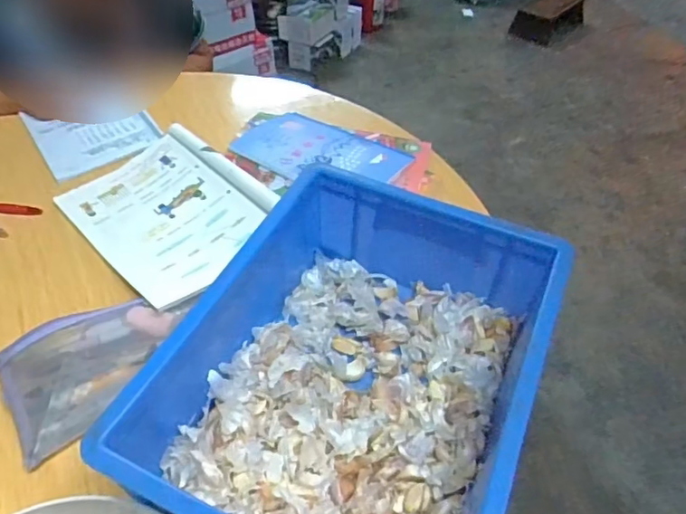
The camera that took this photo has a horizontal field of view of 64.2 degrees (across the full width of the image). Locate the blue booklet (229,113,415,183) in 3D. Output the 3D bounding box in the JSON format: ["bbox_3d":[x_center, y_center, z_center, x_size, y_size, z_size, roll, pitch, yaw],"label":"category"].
[{"bbox_3d":[-0.030,-0.141,0.733,0.219,0.009,0.129,21,47,19],"label":"blue booklet"}]

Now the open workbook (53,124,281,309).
[{"bbox_3d":[-0.206,-0.061,0.663,0.189,0.034,0.253,-33,54,-31],"label":"open workbook"}]

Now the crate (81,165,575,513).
[{"bbox_3d":[0.016,0.094,0.461,0.259,0.121,0.338,18,46,16],"label":"crate"}]

